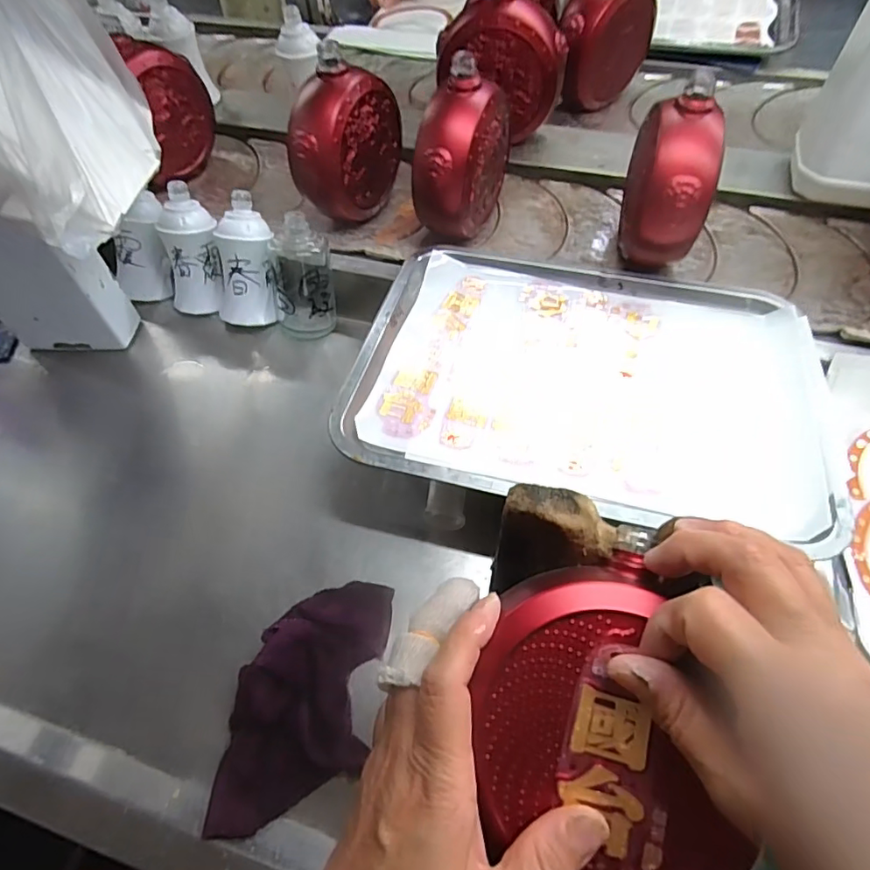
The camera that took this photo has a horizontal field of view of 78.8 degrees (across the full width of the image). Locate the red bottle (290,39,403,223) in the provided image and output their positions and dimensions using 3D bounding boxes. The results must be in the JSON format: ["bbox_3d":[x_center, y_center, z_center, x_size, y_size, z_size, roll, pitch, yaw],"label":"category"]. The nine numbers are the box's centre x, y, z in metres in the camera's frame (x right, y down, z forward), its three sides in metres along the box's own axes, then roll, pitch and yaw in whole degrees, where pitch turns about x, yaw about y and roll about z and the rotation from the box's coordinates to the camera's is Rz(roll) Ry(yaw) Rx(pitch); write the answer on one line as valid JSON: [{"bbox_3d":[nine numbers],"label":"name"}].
[{"bbox_3d":[-0.094,-0.298,0.544,0.061,0.146,0.127,23,61,17],"label":"red bottle"}]

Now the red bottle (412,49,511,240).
[{"bbox_3d":[0.026,-0.263,0.515,0.070,0.148,0.119,23,61,17],"label":"red bottle"}]

